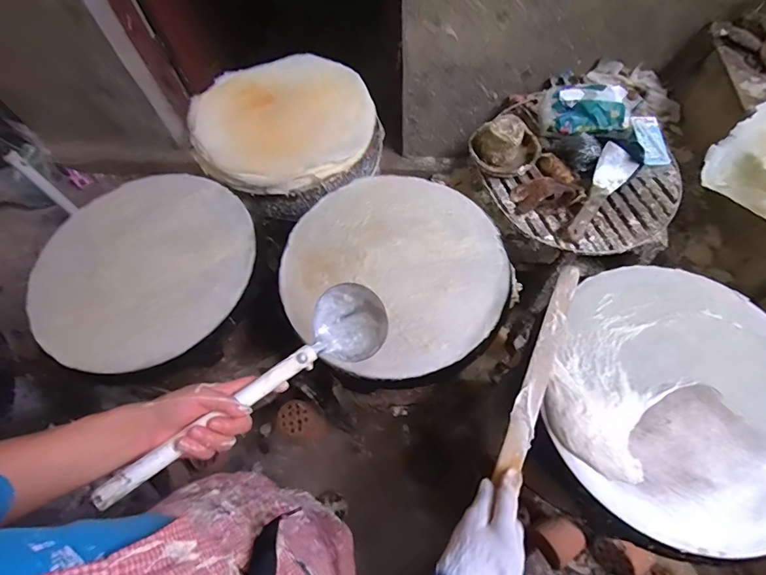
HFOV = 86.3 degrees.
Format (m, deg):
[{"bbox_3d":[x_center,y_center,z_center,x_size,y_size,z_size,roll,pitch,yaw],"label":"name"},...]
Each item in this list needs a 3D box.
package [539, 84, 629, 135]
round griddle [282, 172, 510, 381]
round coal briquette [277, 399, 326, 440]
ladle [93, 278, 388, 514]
[{"bbox_3d":[0.406,-0.355,0.822,0.164,0.046,0.093,1,99,8],"label":"package"},{"bbox_3d":[0.021,-0.035,0.690,0.358,0.030,0.365,-1,64,2],"label":"round griddle"},{"bbox_3d":[-0.238,0.392,1.198,0.116,0.129,0.095,-14,64,-4],"label":"round coal briquette"},{"bbox_3d":[-0.138,0.111,0.452,0.332,0.055,0.087,-34,67,-25],"label":"ladle"}]

